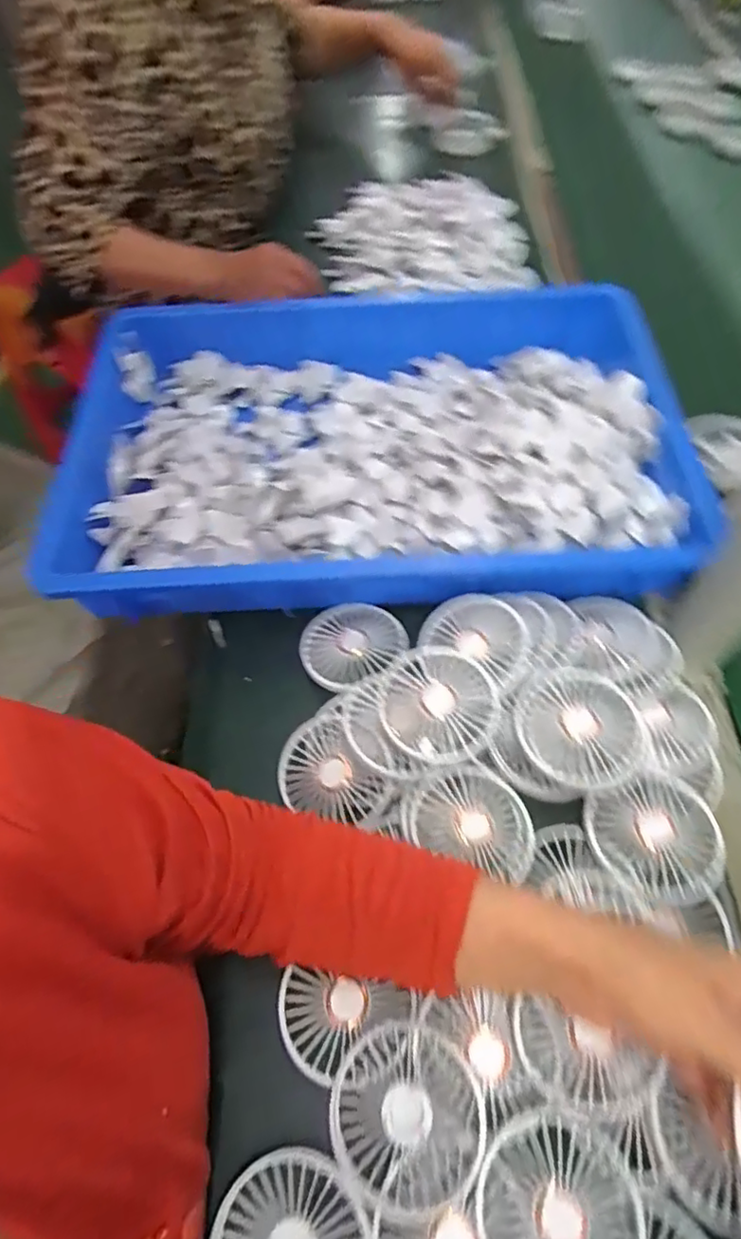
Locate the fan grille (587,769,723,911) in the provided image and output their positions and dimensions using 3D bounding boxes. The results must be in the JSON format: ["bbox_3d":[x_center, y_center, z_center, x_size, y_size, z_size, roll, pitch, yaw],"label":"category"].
[{"bbox_3d":[0.199,0.153,0.417,0.086,0.014,0.081,-18,61,-10],"label":"fan grille"}]

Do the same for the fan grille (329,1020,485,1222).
[{"bbox_3d":[0.021,0.289,0.350,0.085,0.012,0.085,0,59,0],"label":"fan grille"}]

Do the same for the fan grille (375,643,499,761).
[{"bbox_3d":[0.052,0.064,0.456,0.085,0.019,0.089,-3,64,6],"label":"fan grille"}]

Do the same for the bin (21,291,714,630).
[{"bbox_3d":[0.021,-0.186,0.602,0.591,0.088,0.395,-1,59,0],"label":"bin"}]

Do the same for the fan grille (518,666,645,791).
[{"bbox_3d":[0.157,0.076,0.446,0.085,0.023,0.094,9,60,15],"label":"fan grille"}]

